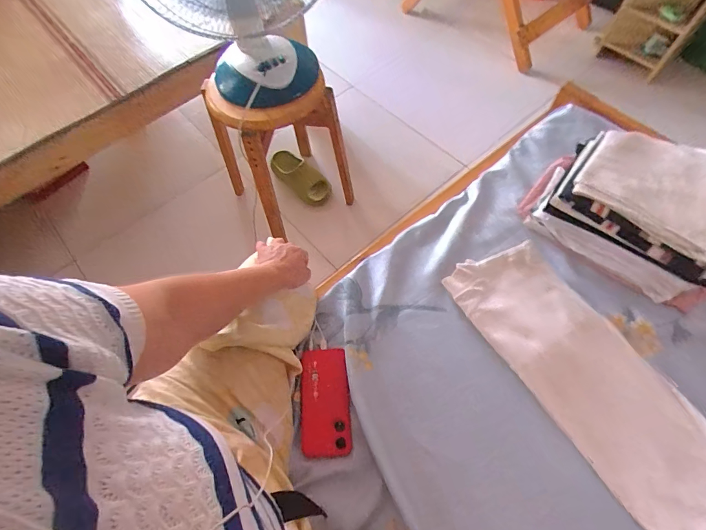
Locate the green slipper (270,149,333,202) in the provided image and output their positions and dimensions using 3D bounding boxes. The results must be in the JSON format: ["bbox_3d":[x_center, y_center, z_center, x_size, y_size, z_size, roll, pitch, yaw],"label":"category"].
[{"bbox_3d":[-0.186,-0.312,1.307,0.123,0.106,0.252,-35,66,-14],"label":"green slipper"}]

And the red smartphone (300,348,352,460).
[{"bbox_3d":[-0.046,0.225,0.625,0.080,0.017,0.166,-5,62,0],"label":"red smartphone"}]

